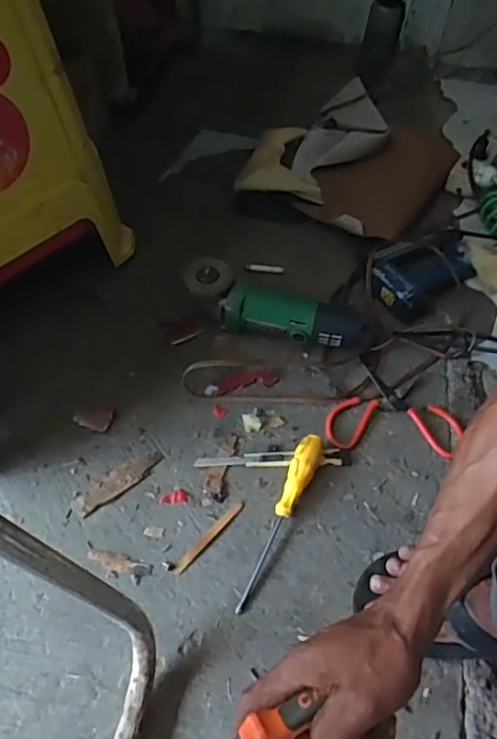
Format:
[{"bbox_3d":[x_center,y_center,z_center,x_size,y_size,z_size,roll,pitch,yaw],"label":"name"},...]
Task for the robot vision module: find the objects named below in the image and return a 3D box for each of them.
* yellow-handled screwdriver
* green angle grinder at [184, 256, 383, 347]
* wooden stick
[{"bbox_3d":[0.039,0.171,0.648,0.029,0.034,0.217,20,55,13],"label":"yellow-handled screwdriver"},{"bbox_3d":[0.046,-0.089,0.801,0.275,0.080,0.075,8,53,4],"label":"green angle grinder"},{"bbox_3d":[-0.044,0.193,0.650,0.011,0.004,0.108,36,60,23],"label":"wooden stick"}]

